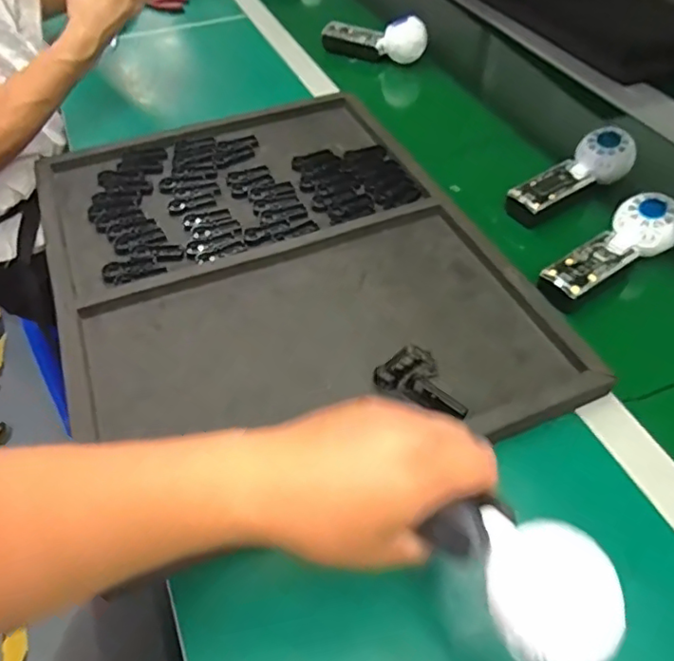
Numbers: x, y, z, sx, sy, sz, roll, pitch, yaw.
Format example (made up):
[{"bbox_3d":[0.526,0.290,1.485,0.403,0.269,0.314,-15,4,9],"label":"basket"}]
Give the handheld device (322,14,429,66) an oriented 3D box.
[{"bbox_3d":[0.060,-0.475,0.932,0.177,0.060,0.054,23,54,19],"label":"handheld device"}]

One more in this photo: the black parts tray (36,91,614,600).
[{"bbox_3d":[-0.069,-0.080,0.599,0.405,0.030,0.545,-18,52,-14],"label":"black parts tray"}]

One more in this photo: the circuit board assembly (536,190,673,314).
[{"bbox_3d":[0.278,-0.083,0.584,0.164,0.045,0.061,-29,55,-21],"label":"circuit board assembly"}]

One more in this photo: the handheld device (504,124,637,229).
[{"bbox_3d":[0.271,-0.181,0.672,0.172,0.055,0.057,-27,55,-20],"label":"handheld device"}]

